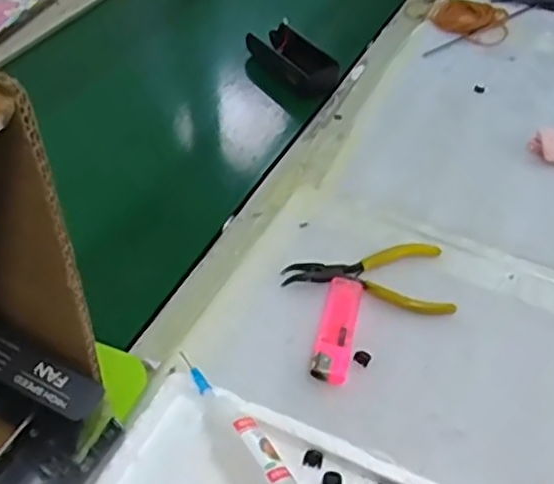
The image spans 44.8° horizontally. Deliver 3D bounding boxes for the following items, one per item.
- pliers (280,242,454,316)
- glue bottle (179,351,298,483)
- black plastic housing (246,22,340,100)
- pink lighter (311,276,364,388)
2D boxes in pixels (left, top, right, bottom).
[{"bbox_3d":[0.065,0.019,0.479,0.115,0.008,0.060,8,46,3],"label":"pliers"},{"bbox_3d":[-0.025,0.098,0.358,0.024,0.023,0.099,-22,52,-23],"label":"glue bottle"},{"bbox_3d":[0.016,-0.185,0.669,0.046,0.025,0.109,-24,52,-24],"label":"black plastic housing"},{"bbox_3d":[0.040,0.055,0.438,0.023,0.009,0.083,12,47,7],"label":"pink lighter"}]

